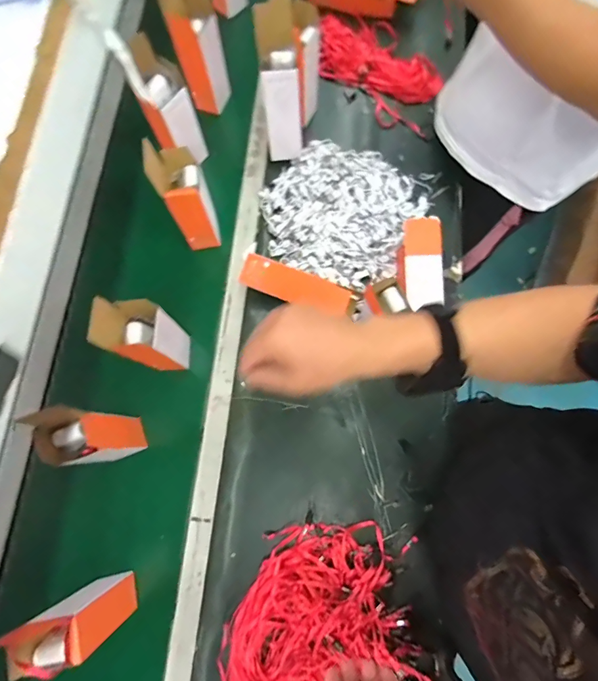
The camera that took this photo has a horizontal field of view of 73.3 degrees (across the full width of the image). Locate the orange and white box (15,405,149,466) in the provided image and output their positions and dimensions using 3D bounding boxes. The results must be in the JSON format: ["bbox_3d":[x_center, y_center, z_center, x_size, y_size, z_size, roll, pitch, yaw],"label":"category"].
[{"bbox_3d":[-0.308,0.144,0.607,0.068,0.193,0.063,-15,76,-2],"label":"orange and white box"}]

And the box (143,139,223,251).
[{"bbox_3d":[-0.194,-0.243,0.702,0.073,0.222,0.080,-6,76,0],"label":"box"}]

